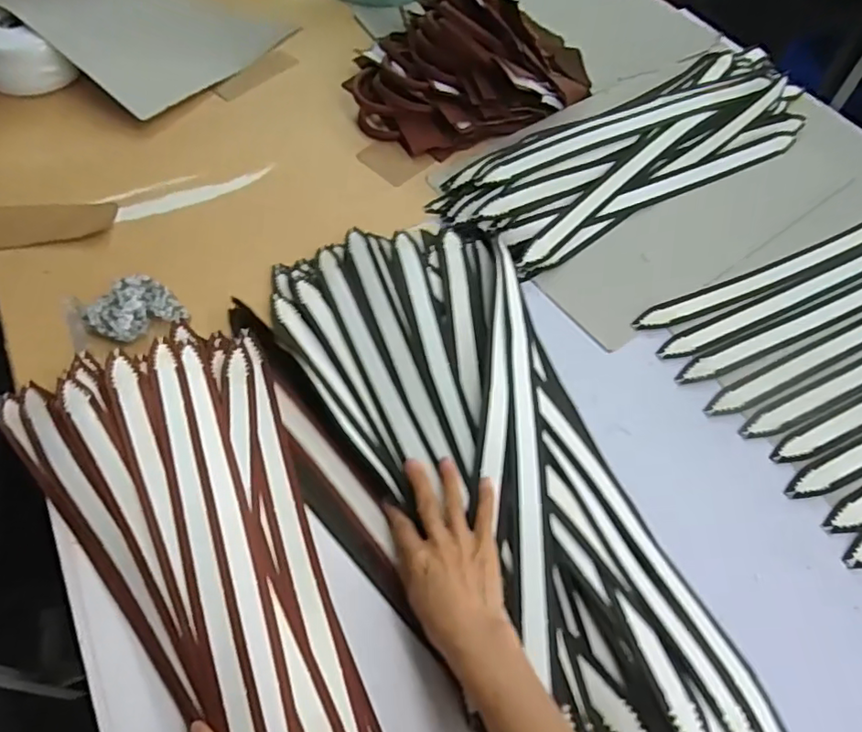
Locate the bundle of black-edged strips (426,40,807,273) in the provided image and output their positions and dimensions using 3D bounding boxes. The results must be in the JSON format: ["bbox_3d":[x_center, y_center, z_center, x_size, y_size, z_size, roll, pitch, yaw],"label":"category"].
[{"bbox_3d":[0.347,-0.343,0.889,0.740,0.059,0.206,-29,62,-22],"label":"bundle of black-edged strips"}]

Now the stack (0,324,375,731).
[{"bbox_3d":[-0.165,0.212,0.489,0.229,0.056,0.622,-26,60,-21],"label":"stack"}]

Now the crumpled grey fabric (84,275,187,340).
[{"bbox_3d":[-0.331,-0.061,0.654,0.091,0.042,0.056,-31,63,-23],"label":"crumpled grey fabric"}]

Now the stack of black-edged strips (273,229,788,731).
[{"bbox_3d":[0.075,0.090,0.587,0.265,0.059,0.676,-26,61,-20],"label":"stack of black-edged strips"}]

